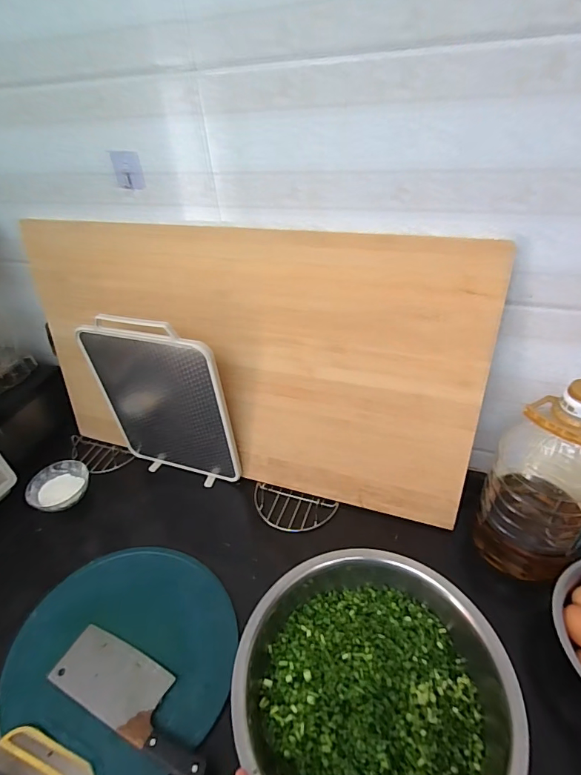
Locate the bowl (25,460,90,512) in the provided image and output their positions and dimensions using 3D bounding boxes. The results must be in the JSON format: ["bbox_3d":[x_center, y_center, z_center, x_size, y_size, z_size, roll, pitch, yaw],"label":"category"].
[{"bbox_3d":[-0.488,0.214,0.898,0.117,0.049,0.113,-4,39,3],"label":"bowl"}]

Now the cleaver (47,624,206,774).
[{"bbox_3d":[-0.221,0.441,0.604,0.276,0.023,0.088,15,43,24],"label":"cleaver"}]

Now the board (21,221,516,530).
[{"bbox_3d":[-0.114,-0.035,0.799,0.887,0.500,0.024,9,28,20],"label":"board"}]

